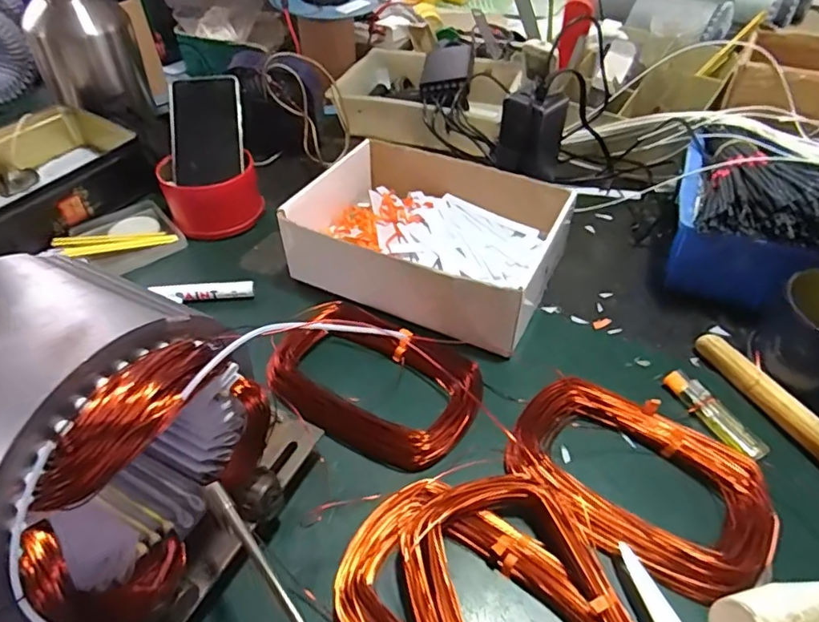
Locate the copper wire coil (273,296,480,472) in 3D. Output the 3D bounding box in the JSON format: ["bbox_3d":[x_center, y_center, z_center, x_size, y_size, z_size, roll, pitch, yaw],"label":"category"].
[{"bbox_3d":[-0.033,0.056,0.450,0.176,0.030,0.131,26,52,23],"label":"copper wire coil"}]

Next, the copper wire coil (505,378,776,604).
[{"bbox_3d":[0.162,0.117,0.390,0.170,0.027,0.117,31,54,27],"label":"copper wire coil"}]

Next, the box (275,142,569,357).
[{"bbox_3d":[0.022,-0.077,0.544,0.238,0.078,0.179,21,50,19],"label":"box"}]

